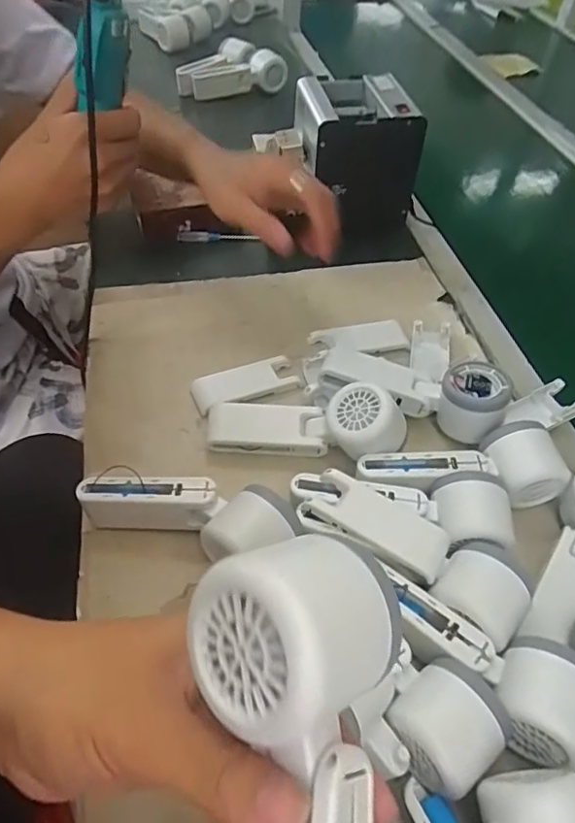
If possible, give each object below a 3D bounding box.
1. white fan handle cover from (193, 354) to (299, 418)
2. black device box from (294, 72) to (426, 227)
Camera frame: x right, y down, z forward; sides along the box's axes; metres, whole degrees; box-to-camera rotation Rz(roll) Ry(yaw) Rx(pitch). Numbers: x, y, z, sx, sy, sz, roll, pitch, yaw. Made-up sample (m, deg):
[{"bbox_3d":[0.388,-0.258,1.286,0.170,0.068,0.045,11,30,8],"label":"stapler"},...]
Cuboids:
[{"bbox_3d":[-0.040,-0.025,0.528,0.100,0.013,0.045,-17,52,-17],"label":"white fan handle cover"},{"bbox_3d":[0.080,-0.316,0.689,0.128,0.151,0.124,-6,50,-9],"label":"black device box"}]

